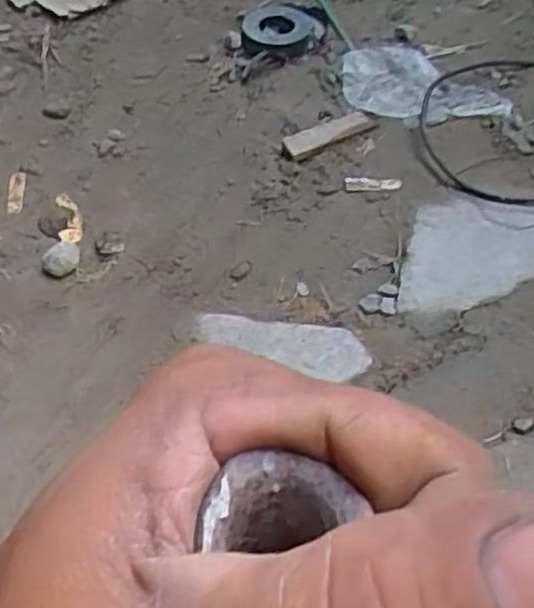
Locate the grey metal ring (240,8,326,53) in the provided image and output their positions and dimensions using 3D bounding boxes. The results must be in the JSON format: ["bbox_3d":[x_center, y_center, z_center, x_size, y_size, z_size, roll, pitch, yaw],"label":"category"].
[{"bbox_3d":[0.017,-0.339,0.917,0.104,0.014,0.086,-25,54,-19],"label":"grey metal ring"}]

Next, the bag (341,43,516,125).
[{"bbox_3d":[0.170,-0.253,0.860,0.122,0.017,0.186,-36,58,-26],"label":"bag"}]

